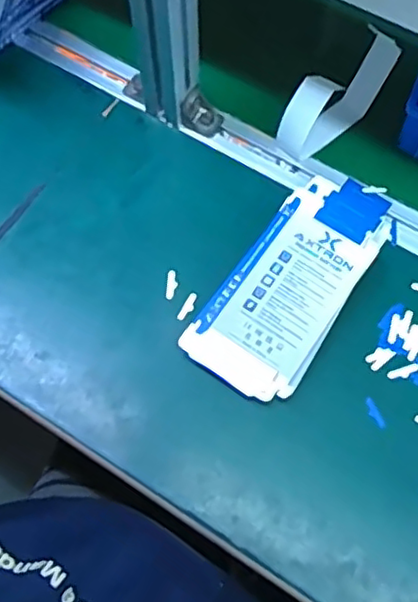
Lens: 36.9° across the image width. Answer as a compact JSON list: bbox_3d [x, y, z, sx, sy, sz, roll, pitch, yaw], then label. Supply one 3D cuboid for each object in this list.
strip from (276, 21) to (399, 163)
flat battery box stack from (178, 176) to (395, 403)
[{"bbox_3d":[0.115,-0.190,0.593,0.125,0.070,0.045,-36,71,-14],"label":"strip"},{"bbox_3d":[0.076,-0.021,0.541,0.094,0.024,0.220,32,71,13],"label":"flat battery box stack"}]

